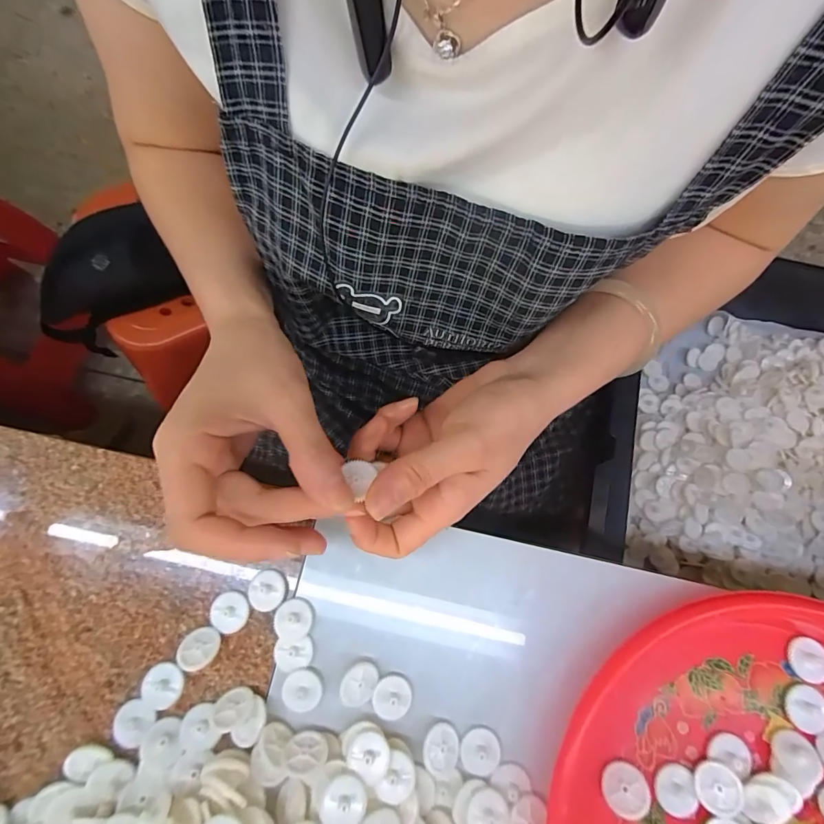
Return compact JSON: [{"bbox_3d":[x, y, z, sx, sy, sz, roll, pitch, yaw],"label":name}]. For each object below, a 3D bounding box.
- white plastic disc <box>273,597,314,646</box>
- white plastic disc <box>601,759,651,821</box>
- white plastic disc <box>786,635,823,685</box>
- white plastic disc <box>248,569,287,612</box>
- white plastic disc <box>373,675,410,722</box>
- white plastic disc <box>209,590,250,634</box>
[{"bbox_3d":[-0.067,0.118,0.244,0.021,0.005,0.023,0,74,1],"label":"white plastic disc"},{"bbox_3d":[0.107,0.189,0.216,0.022,0.004,0.022,-14,52,19],"label":"white plastic disc"},{"bbox_3d":[0.219,0.136,0.237,0.021,0.004,0.022,0,74,1],"label":"white plastic disc"},{"bbox_3d":[-0.084,0.103,0.248,0.021,0.004,0.021,0,74,1],"label":"white plastic disc"},{"bbox_3d":[-0.011,0.154,0.233,0.020,0.005,0.021,0,74,1],"label":"white plastic disc"},{"bbox_3d":[-0.104,0.114,0.245,0.022,0.004,0.021,0,74,1],"label":"white plastic disc"}]

